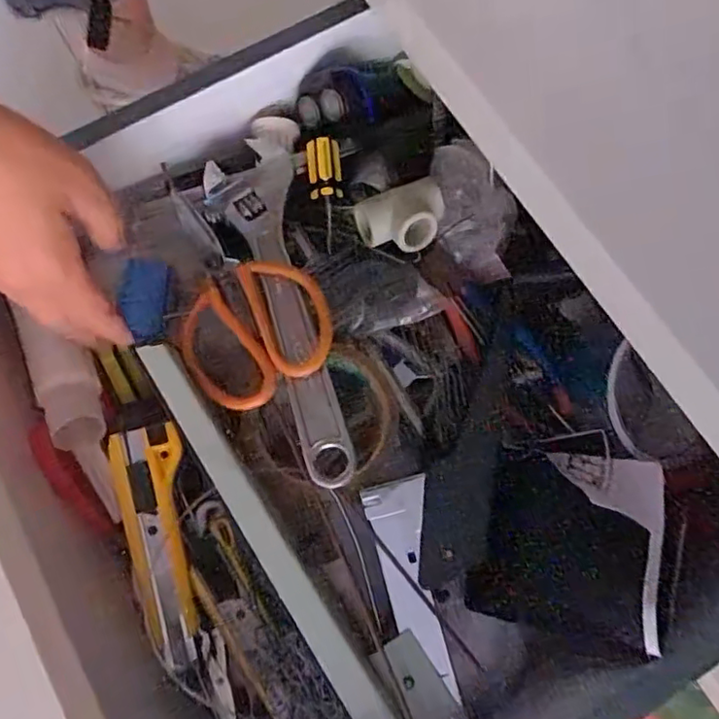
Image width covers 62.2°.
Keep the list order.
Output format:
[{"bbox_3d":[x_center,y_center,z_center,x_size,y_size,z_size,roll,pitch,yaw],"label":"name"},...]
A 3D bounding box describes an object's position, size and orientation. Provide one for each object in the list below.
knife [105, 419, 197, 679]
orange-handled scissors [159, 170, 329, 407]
[{"bbox_3d":[-0.118,0.106,0.355,0.038,0.017,0.143,-10,87,-4],"label":"knife"},{"bbox_3d":[-0.088,-0.051,0.371,0.085,0.033,0.170,-33,77,-10],"label":"orange-handled scissors"}]

